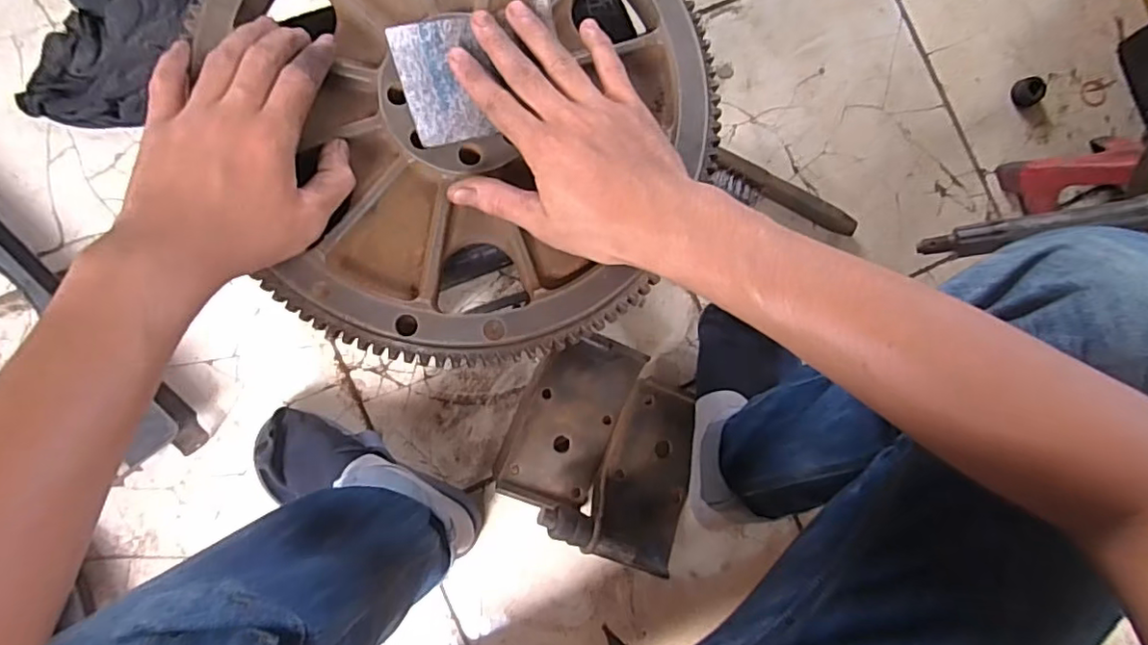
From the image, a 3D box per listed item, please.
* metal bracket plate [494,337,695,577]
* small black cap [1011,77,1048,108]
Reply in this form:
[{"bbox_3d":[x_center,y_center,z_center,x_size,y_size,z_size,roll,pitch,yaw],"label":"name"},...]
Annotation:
[{"bbox_3d":[0.040,0.141,0.663,0.221,0.067,0.220,21,86,-4],"label":"metal bracket plate"},{"bbox_3d":[0.582,-0.295,0.754,0.039,0.016,0.035,-21,90,-5],"label":"small black cap"}]

